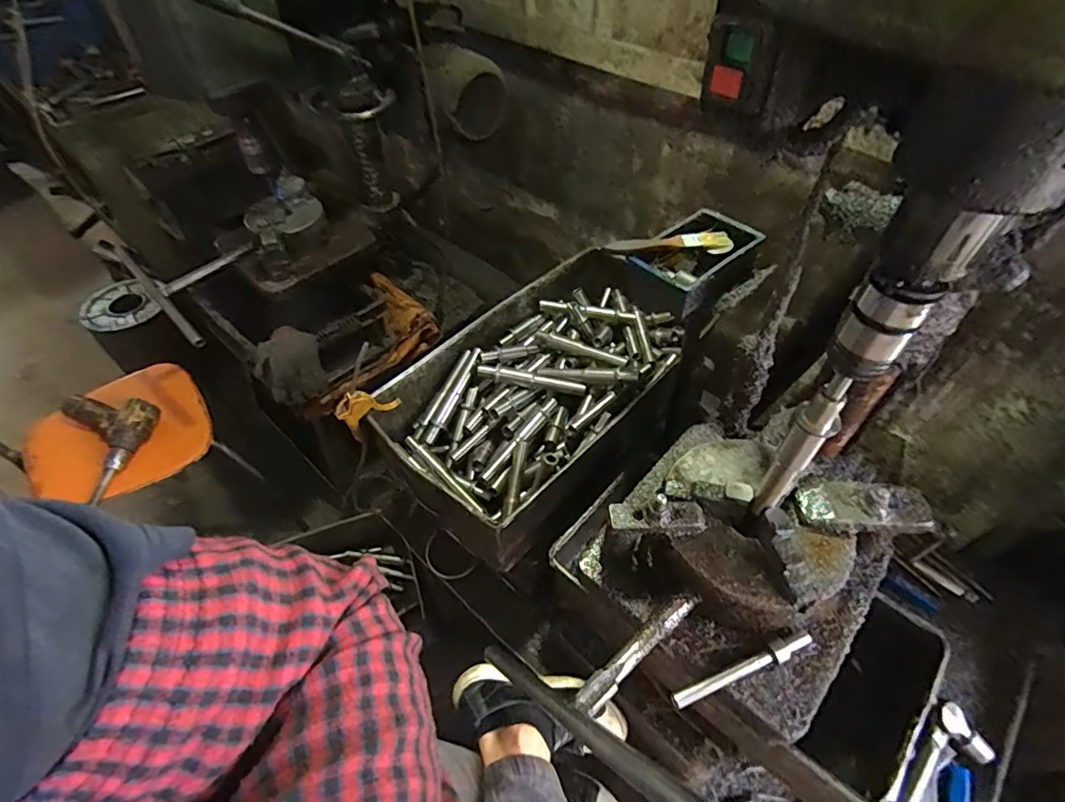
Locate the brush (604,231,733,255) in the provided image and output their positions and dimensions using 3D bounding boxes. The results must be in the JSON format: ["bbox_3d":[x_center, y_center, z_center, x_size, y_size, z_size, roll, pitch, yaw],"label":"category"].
[{"bbox_3d":[0.168,-0.191,0.647,0.156,0.023,0.023,-8,52,-5],"label":"brush"}]

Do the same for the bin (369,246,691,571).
[{"bbox_3d":[0.034,-0.037,0.905,0.320,0.135,0.581,33,60,25],"label":"bin"}]

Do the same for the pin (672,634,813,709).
[{"bbox_3d":[0.208,0.267,0.523,0.153,0.014,0.019,-20,54,-13],"label":"pin"}]

